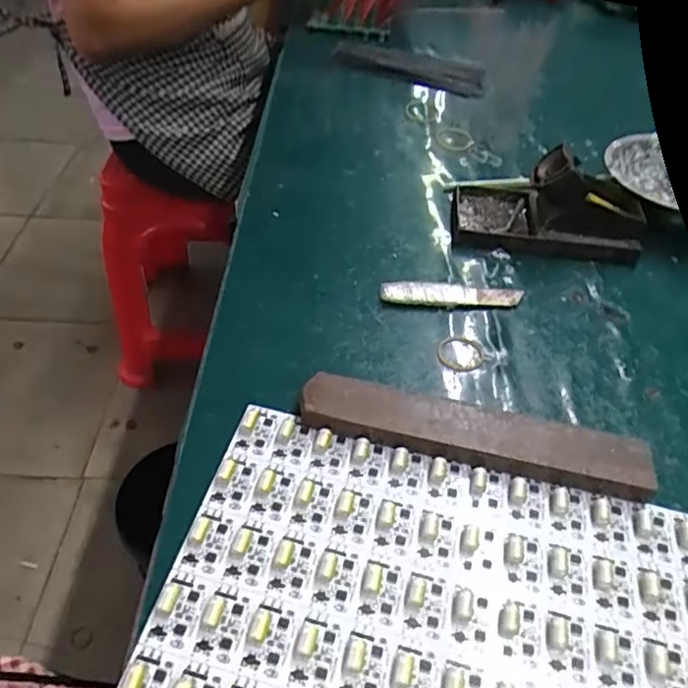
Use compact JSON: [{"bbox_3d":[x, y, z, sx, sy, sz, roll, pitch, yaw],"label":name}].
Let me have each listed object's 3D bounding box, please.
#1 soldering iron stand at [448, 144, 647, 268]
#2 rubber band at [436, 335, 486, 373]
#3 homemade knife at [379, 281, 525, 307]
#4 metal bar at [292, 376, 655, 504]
[{"bbox_3d":[0.167,-0.121,0.475,0.149,0.062,0.080,5,48,0],"label":"soldering iron stand"},{"bbox_3d":[0.079,0.006,0.392,0.031,0.004,0.029,2,48,-2],"label":"rubber band"},{"bbox_3d":[0.079,-0.037,0.429,0.105,0.011,0.020,-2,49,-6],"label":"homemade knife"},{"bbox_3d":[0.074,0.052,0.337,0.195,0.017,0.035,12,49,7],"label":"metal bar"}]

